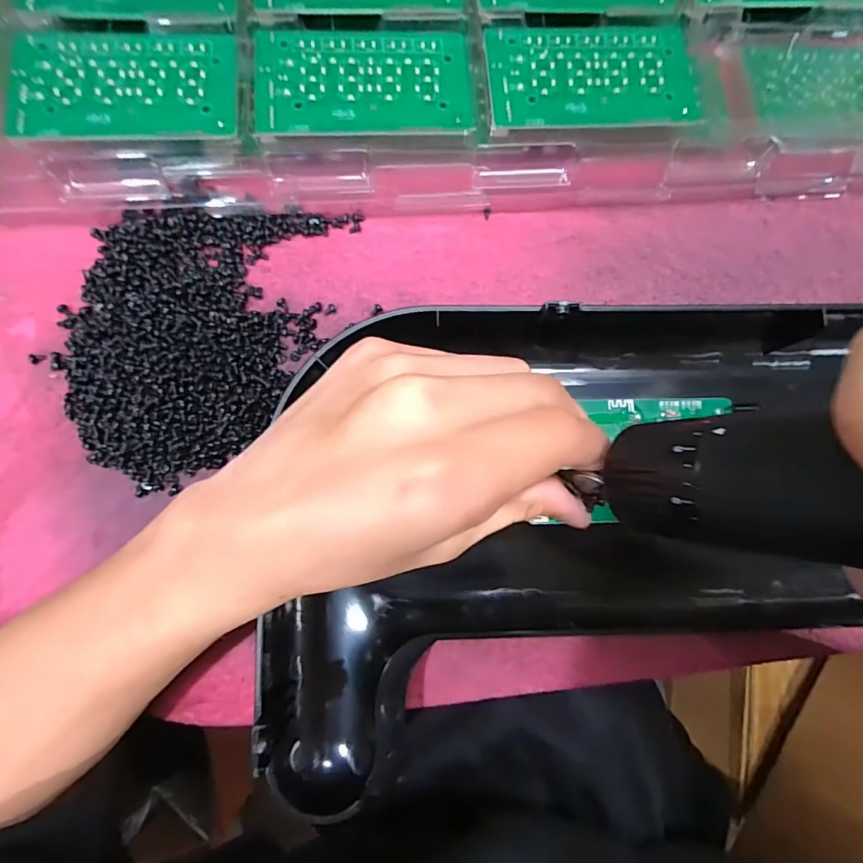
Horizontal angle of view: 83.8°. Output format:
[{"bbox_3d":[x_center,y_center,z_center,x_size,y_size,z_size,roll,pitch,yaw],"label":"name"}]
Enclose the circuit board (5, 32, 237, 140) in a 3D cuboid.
[{"bbox_3d":[-0.148,-0.168,0.234,0.102,0.004,0.056,-3,82,-5],"label":"circuit board"}]

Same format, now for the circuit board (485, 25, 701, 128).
[{"bbox_3d":[0.083,-0.185,0.247,0.106,0.009,0.058,-4,82,-3],"label":"circuit board"}]

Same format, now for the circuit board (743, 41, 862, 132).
[{"bbox_3d":[0.219,-0.193,0.265,0.089,0.008,0.053,-7,82,-3],"label":"circuit board"}]

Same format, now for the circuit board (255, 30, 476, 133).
[{"bbox_3d":[-0.034,-0.176,0.242,0.105,0.004,0.056,-3,81,-5],"label":"circuit board"}]

